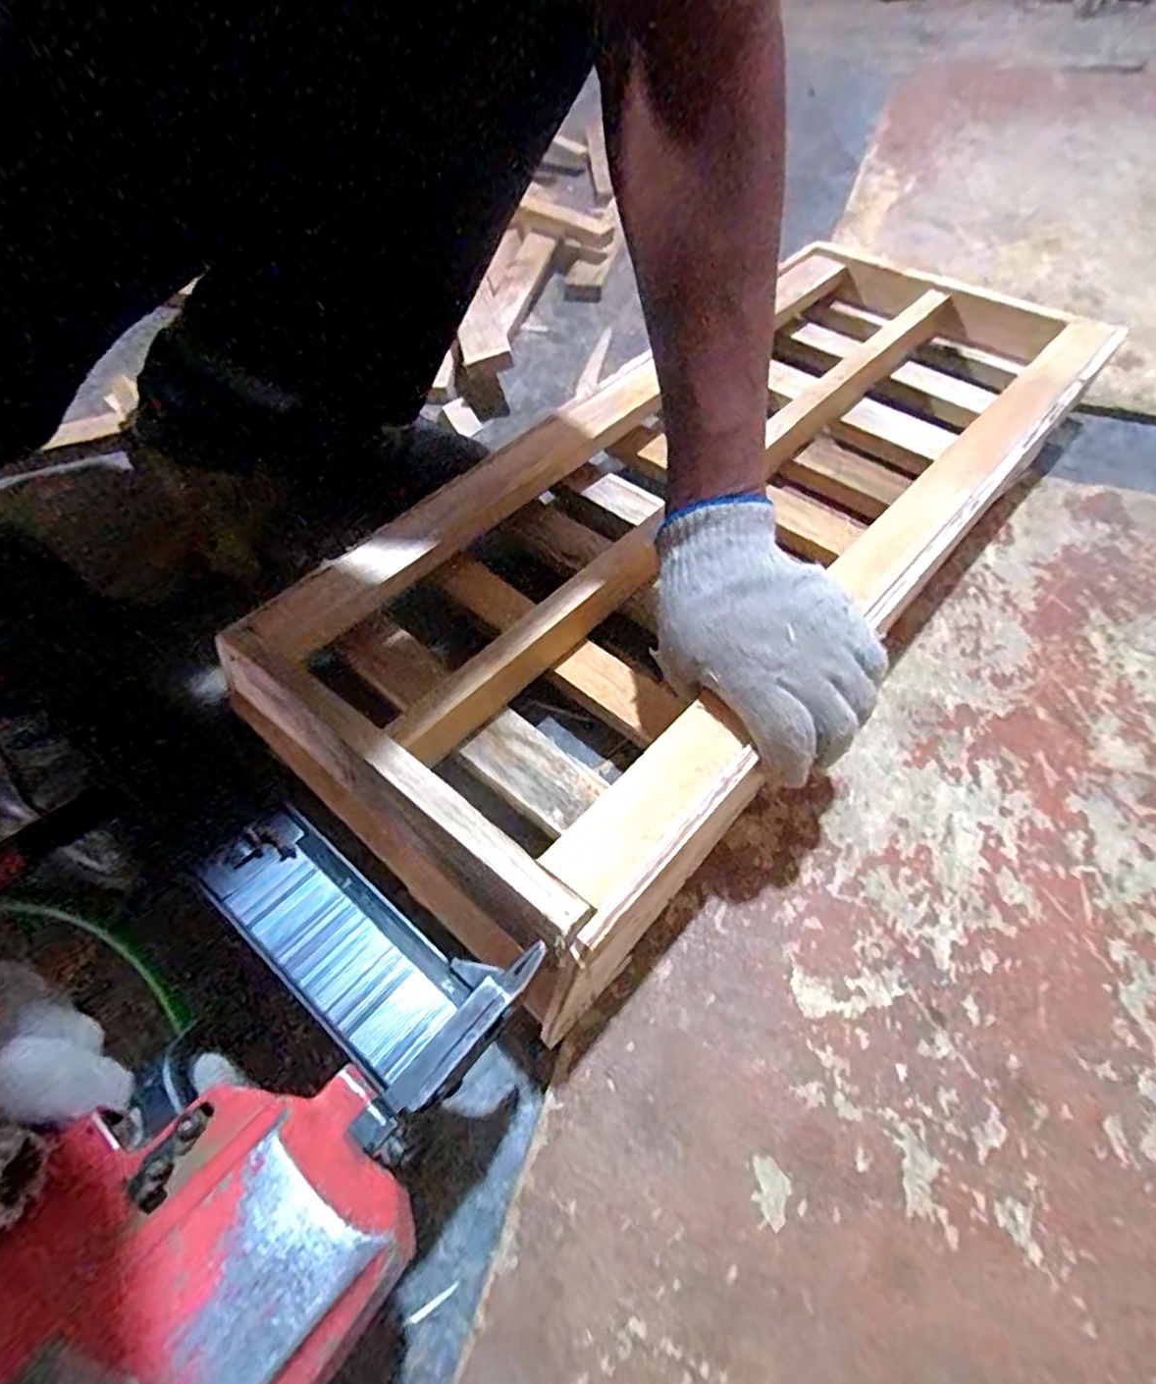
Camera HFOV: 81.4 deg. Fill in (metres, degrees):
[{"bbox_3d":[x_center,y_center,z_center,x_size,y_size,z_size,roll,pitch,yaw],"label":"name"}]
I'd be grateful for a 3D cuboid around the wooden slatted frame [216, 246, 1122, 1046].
[{"bbox_3d":[0.123,-0.156,0.505,0.284,0.091,0.697,34,61,24],"label":"wooden slatted frame"}]

